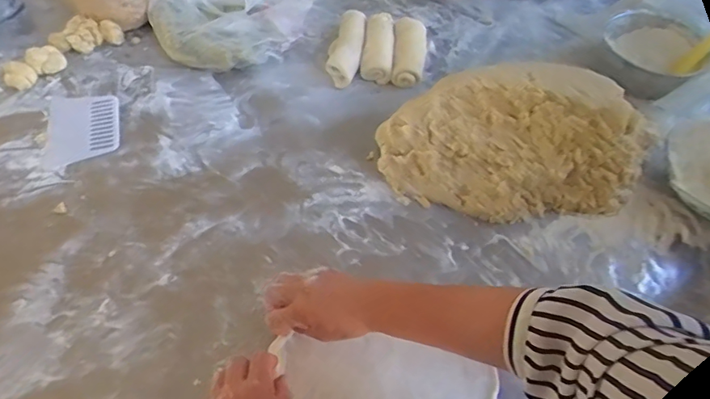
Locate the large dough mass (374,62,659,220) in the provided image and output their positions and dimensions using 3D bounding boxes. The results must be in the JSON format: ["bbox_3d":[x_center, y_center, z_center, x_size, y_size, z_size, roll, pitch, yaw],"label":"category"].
[{"bbox_3d":[0.238,-0.092,0.774,0.386,0.115,0.230,-2,55,-5],"label":"large dough mass"}]

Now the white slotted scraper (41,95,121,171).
[{"bbox_3d":[-0.450,-0.116,0.842,0.112,0.008,0.159,-10,56,-10],"label":"white slotted scraper"}]

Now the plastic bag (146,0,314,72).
[{"bbox_3d":[-0.232,-0.345,0.979,0.311,0.061,0.207,-9,56,-9],"label":"plastic bag"}]

